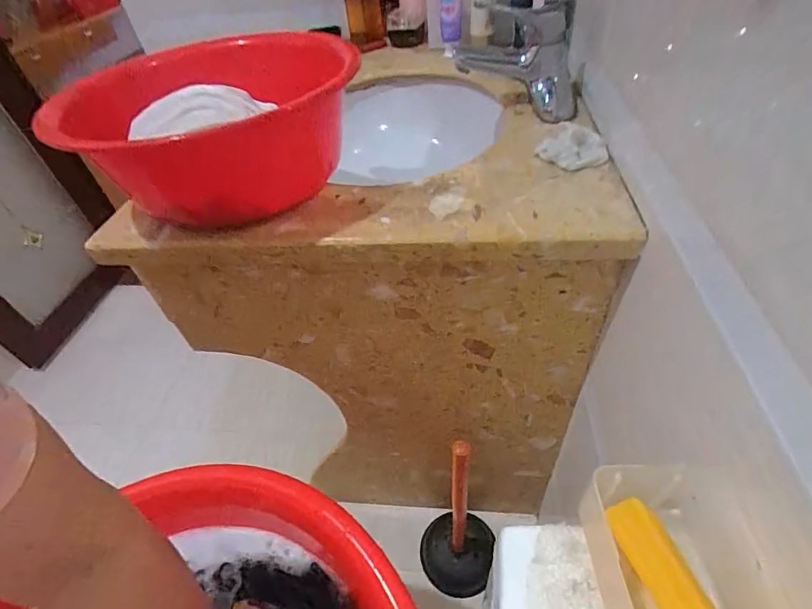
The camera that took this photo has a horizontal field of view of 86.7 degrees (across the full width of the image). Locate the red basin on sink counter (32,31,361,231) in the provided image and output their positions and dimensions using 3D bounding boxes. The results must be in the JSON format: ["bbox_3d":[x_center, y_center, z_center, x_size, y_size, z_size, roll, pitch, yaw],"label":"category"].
[{"bbox_3d":[-0.206,-0.208,0.503,0.317,0.127,0.261,6,46,13],"label":"red basin on sink counter"}]

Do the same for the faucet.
[{"bbox_3d":[0.146,-0.324,0.564,0.170,0.110,0.084,23,52,28],"label":"faucet"}]

